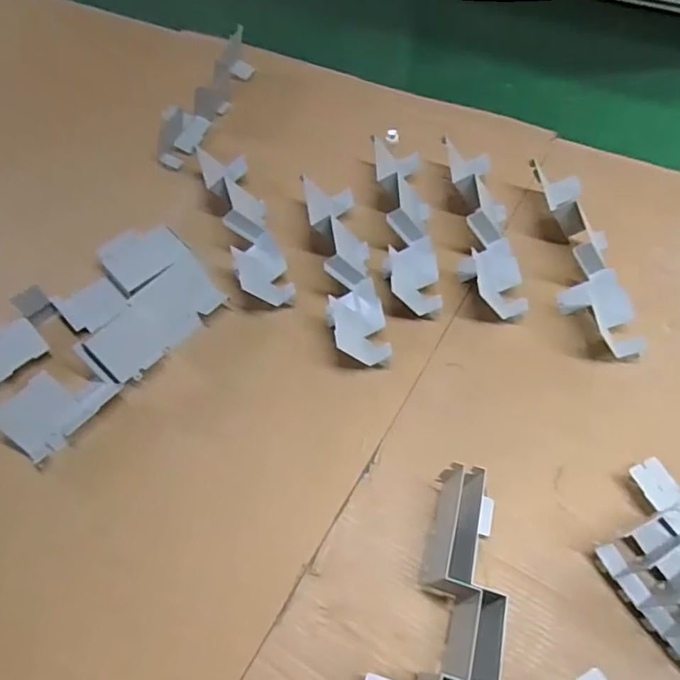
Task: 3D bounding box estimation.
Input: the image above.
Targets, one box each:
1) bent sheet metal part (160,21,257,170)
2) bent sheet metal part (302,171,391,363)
[{"bbox_3d":[-0.252,-0.457,1.008,0.072,0.067,0.354,13,59,12],"label":"bent sheet metal part"},{"bbox_3d":[0.007,-0.103,0.760,0.076,0.077,0.305,-10,58,-2],"label":"bent sheet metal part"}]

